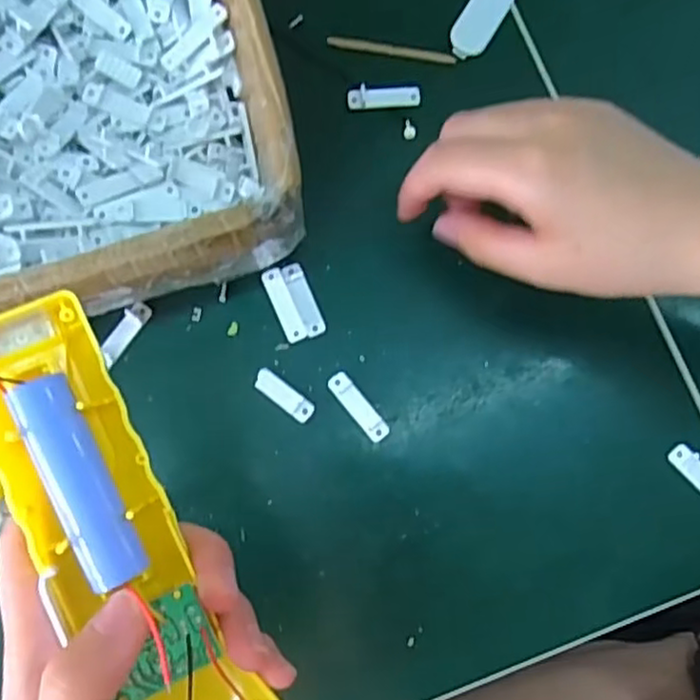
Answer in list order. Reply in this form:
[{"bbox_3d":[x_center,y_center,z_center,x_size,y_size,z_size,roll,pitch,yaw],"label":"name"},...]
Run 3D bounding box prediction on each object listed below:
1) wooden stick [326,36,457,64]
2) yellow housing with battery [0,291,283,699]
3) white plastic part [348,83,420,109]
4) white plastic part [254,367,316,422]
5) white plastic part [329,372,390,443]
[{"bbox_3d":[0.022,-0.159,0.359,0.067,0.004,0.005,10,81,0],"label":"wooden stick"},{"bbox_3d":[-0.073,0.062,0.215,0.042,0.031,0.163,-25,93,-5],"label":"yellow housing with battery"},{"bbox_3d":[0.018,-0.131,0.349,0.037,0.006,0.011,-1,80,0],"label":"white plastic part"},{"bbox_3d":[-0.032,0.022,0.323,0.032,0.004,0.011,37,82,6],"label":"white plastic part"},{"bbox_3d":[0.004,0.027,0.322,0.011,0.004,0.037,-39,82,-6],"label":"white plastic part"}]

